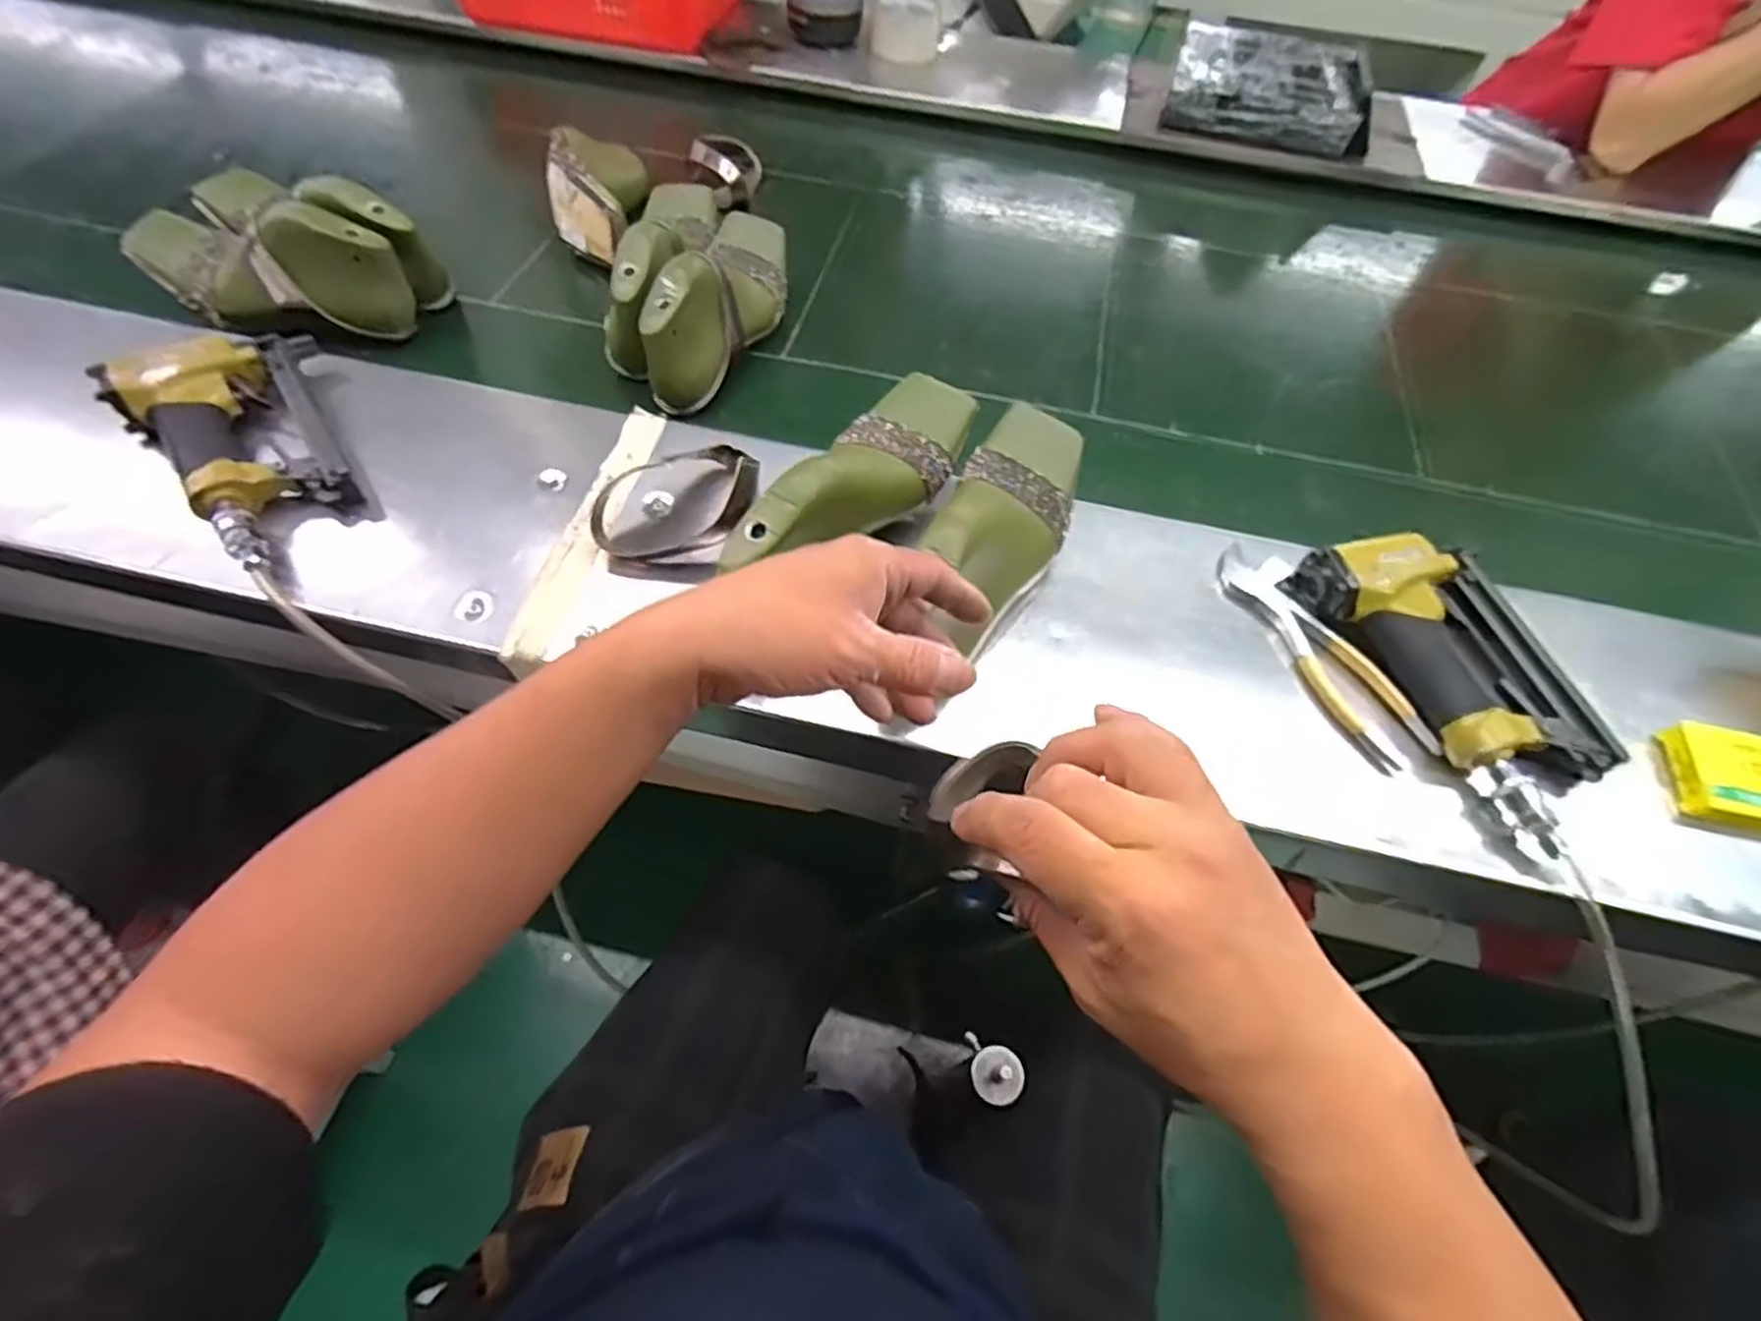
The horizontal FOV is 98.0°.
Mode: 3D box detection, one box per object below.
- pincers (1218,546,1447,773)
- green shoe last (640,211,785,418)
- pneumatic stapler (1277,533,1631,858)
[{"bbox_3d":[0.311,-0.011,0.546,0.048,0.015,0.188,-20,62,-13],"label":"pincers"},{"bbox_3d":[-0.146,-0.341,0.710,0.078,0.092,0.249,12,60,6],"label":"green shoe last"},{"bbox_3d":[0.405,0.001,0.524,0.122,0.047,0.228,-22,62,-14],"label":"pneumatic stapler"}]

